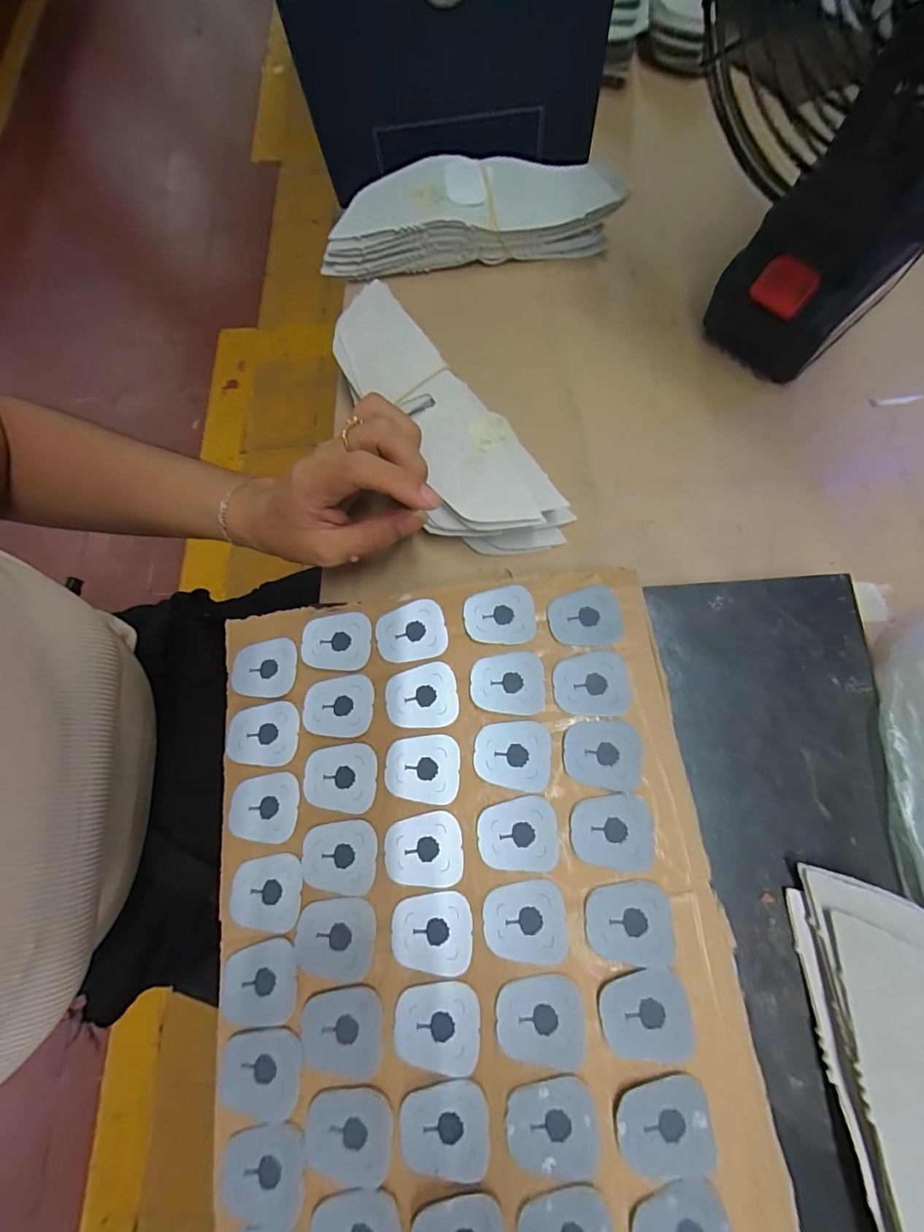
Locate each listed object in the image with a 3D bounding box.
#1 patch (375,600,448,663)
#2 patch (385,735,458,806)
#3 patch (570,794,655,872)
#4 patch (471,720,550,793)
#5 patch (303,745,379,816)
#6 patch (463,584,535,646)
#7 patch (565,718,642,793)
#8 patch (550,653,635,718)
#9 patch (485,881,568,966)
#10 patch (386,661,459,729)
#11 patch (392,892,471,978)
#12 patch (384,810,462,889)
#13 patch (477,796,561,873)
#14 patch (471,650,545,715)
[{"bbox_3d":[-0.029,0.010,0.261,0.038,0.004,0.032,-16,75,2],"label":"patch"},{"bbox_3d":[-0.020,0.079,0.239,0.038,0.004,0.033,-3,76,5],"label":"patch"},{"bbox_3d":[0.073,0.105,0.224,0.038,0.004,0.033,-6,76,4],"label":"patch"},{"bbox_3d":[0.026,0.071,0.238,0.038,0.004,0.033,2,76,5],"label":"patch"},{"bbox_3d":[-0.064,0.085,0.241,0.038,0.004,0.033,-3,76,5],"label":"patch"},{"bbox_3d":[0.021,0.000,0.256,0.038,0.004,0.032,-6,76,4],"label":"patch"},{"bbox_3d":[0.071,0.070,0.234,0.038,0.004,0.033,3,77,6],"label":"patch"},{"bbox_3d":[0.068,0.035,0.243,0.039,0.004,0.032,-3,76,5],"label":"patch"},{"bbox_3d":[0.030,0.145,0.219,0.038,0.004,0.032,-6,70,5],"label":"patch"},{"bbox_3d":[-0.022,0.044,0.249,0.038,0.004,0.033,-11,75,3],"label":"patch"},{"bbox_3d":[-0.014,0.152,0.222,0.038,0.004,0.033,-3,76,5],"label":"patch"},{"bbox_3d":[-0.019,0.116,0.230,0.038,0.004,0.032,-5,76,5],"label":"patch"},{"bbox_3d":[0.028,0.108,0.229,0.038,0.004,0.033,-5,76,4],"label":"patch"},{"bbox_3d":[0.024,0.035,0.245,0.038,0.004,0.032,-1,76,5],"label":"patch"}]

